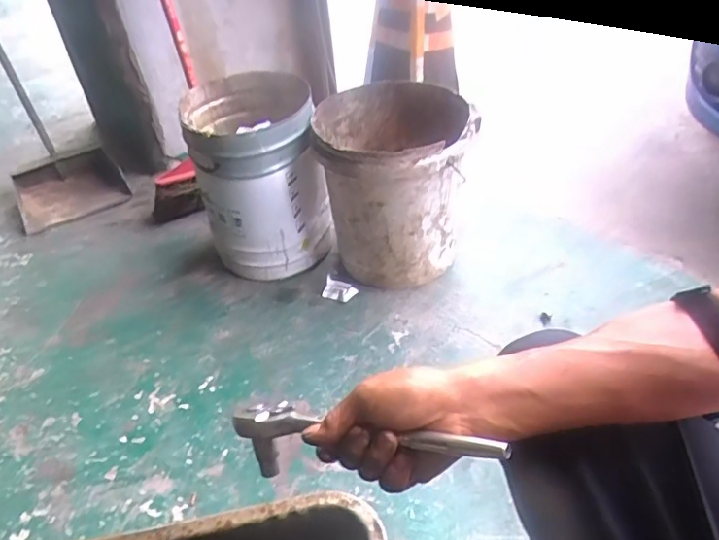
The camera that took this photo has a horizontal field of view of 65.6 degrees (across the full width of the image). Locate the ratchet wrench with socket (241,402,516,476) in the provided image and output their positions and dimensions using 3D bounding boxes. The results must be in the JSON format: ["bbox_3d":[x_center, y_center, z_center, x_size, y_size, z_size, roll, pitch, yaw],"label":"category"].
[{"bbox_3d":[0.004,0.133,0.419,0.233,0.060,0.036,-6,33,35],"label":"ratchet wrench with socket"}]

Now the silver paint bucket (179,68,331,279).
[{"bbox_3d":[-0.198,-0.187,1.153,0.251,0.355,0.288,-10,41,-9],"label":"silver paint bucket"}]

